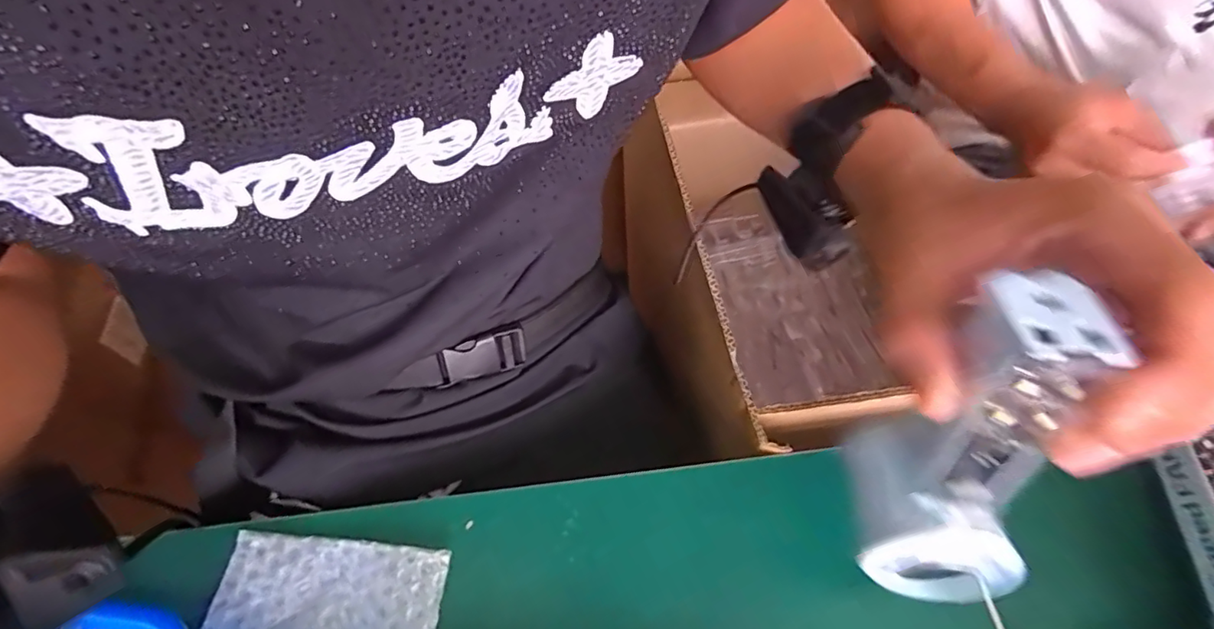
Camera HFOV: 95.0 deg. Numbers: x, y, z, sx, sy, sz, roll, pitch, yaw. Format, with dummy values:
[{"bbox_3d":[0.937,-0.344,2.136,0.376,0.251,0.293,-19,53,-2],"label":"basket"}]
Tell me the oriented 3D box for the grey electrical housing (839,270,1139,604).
[{"bbox_3d":[0.136,0.049,0.214,0.048,0.149,0.060,0,43,4],"label":"grey electrical housing"}]

